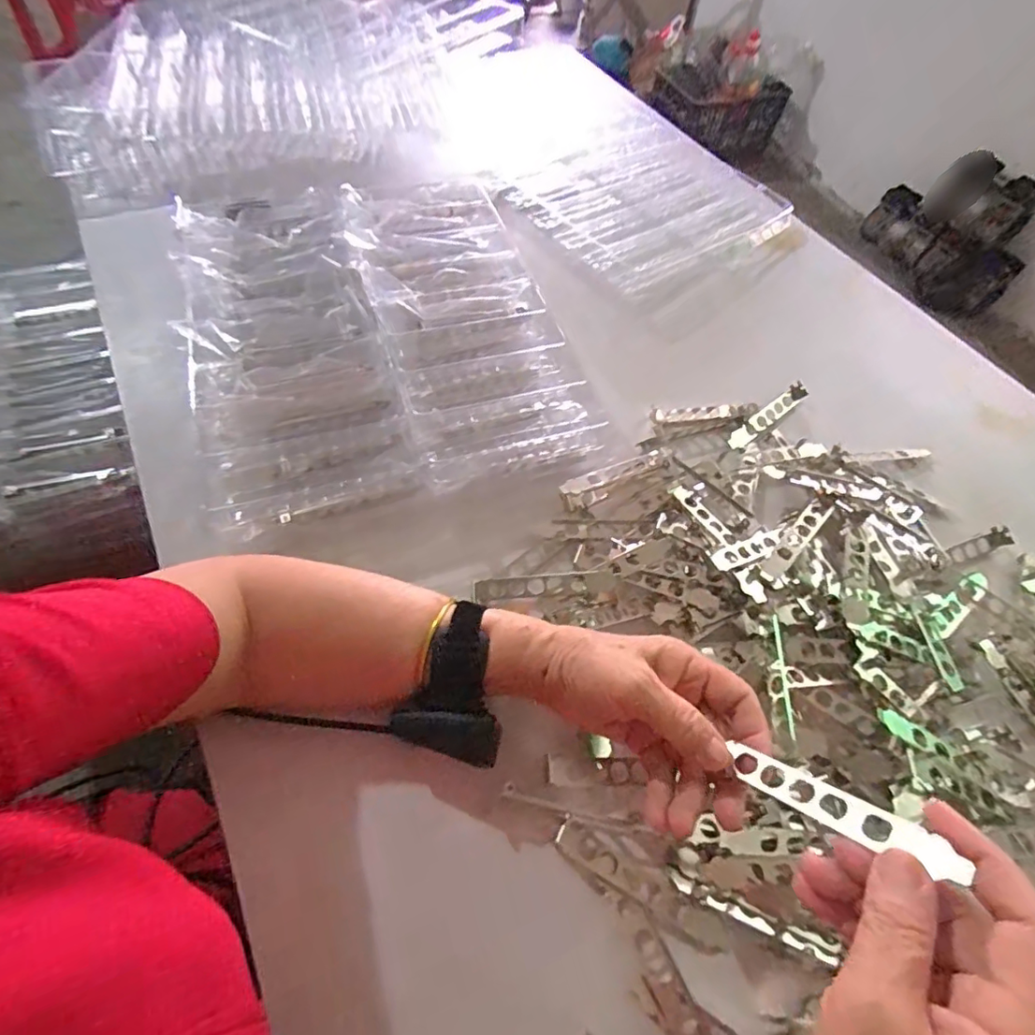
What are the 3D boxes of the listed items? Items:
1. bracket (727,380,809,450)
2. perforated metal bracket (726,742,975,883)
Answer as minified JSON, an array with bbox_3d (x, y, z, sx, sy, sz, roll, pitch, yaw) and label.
[{"bbox_3d":[0.263,-0.108,0.558,0.124,0.008,0.019,-35,67,-22],"label":"bracket"},{"bbox_3d":[0.155,0.142,0.265,0.021,0.005,0.105,-32,23,-28],"label":"perforated metal bracket"}]

